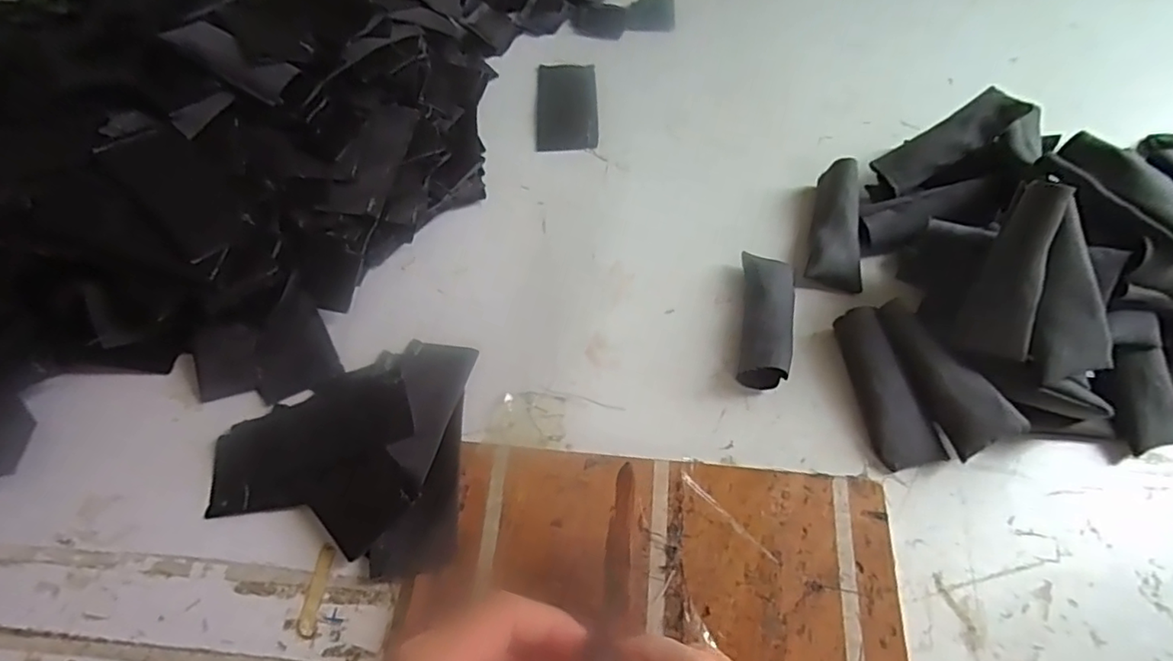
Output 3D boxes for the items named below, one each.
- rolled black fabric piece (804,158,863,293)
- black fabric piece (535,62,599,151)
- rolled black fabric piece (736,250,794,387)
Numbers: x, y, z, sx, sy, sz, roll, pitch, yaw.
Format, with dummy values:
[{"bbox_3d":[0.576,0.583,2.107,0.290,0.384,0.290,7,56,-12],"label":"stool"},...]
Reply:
[{"bbox_3d":[0.197,-0.083,0.457,0.039,0.032,0.102,13,61,9],"label":"rolled black fabric piece"},{"bbox_3d":[-0.019,-0.214,0.560,0.056,0.004,0.116,-1,60,1],"label":"black fabric piece"},{"bbox_3d":[0.129,-0.009,0.423,0.037,0.025,0.106,8,60,6],"label":"rolled black fabric piece"}]

